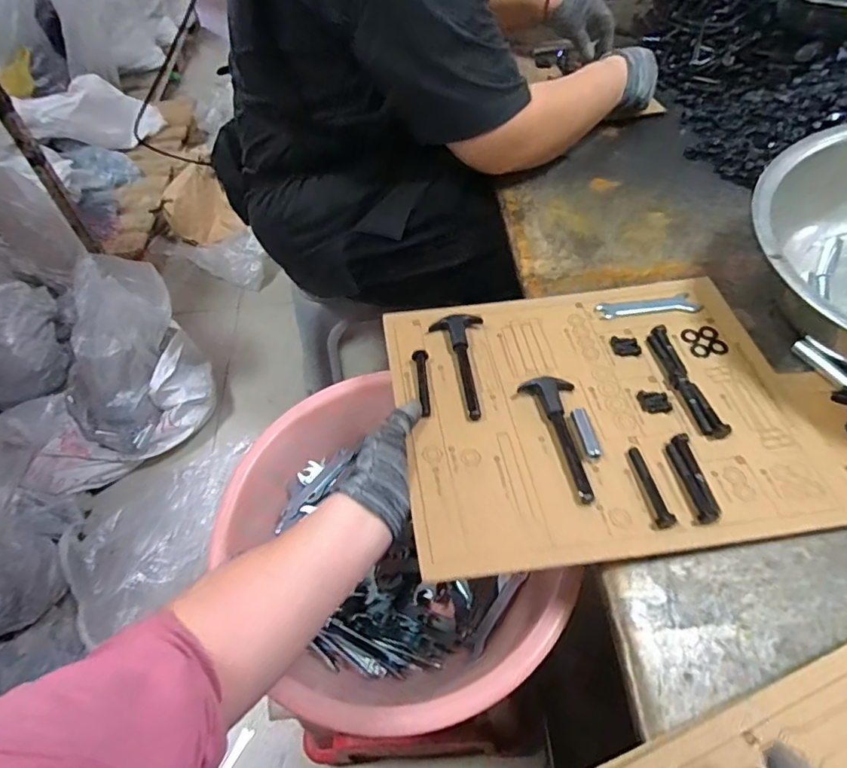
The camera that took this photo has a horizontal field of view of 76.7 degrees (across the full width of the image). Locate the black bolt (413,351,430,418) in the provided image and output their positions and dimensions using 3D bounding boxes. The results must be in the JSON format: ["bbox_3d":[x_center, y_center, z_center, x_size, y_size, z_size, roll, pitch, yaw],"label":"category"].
[{"bbox_3d":[0.000,0.001,0.521,0.014,0.016,0.076,-6,54,0],"label":"black bolt"}]

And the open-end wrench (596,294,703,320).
[{"bbox_3d":[0.248,-0.085,0.588,0.107,0.004,0.027,-5,54,1],"label":"open-end wrench"}]

